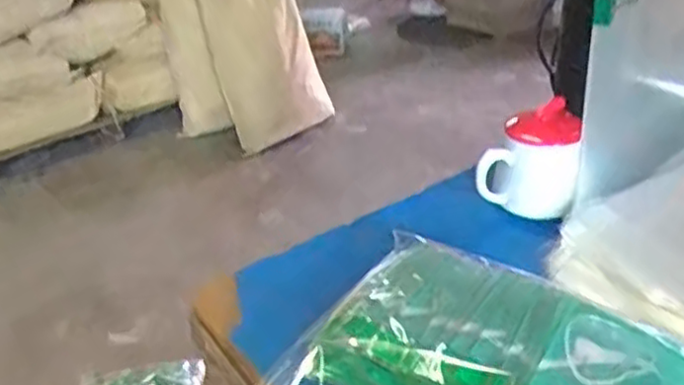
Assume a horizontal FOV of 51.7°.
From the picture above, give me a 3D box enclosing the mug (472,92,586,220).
[{"bbox_3d":[0.192,-0.031,0.721,0.103,0.095,0.074,2,30,14],"label":"mug"}]

